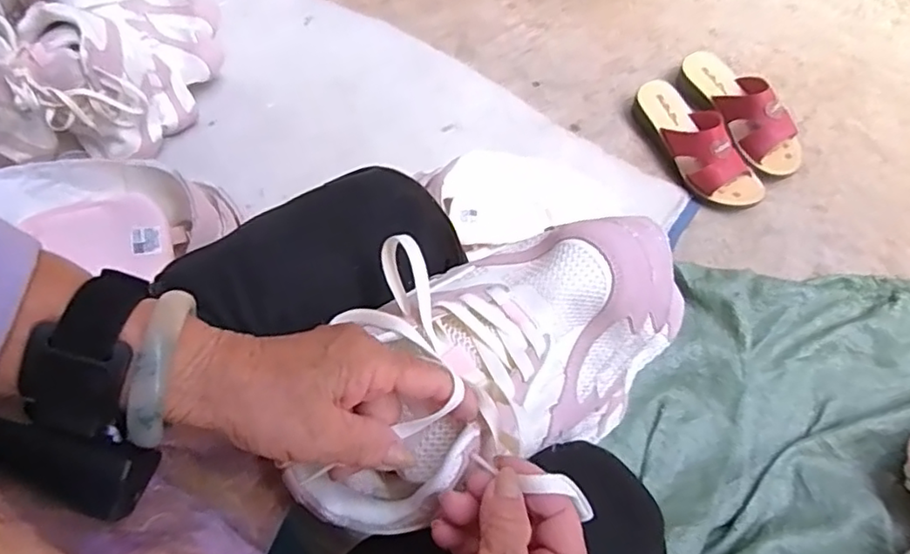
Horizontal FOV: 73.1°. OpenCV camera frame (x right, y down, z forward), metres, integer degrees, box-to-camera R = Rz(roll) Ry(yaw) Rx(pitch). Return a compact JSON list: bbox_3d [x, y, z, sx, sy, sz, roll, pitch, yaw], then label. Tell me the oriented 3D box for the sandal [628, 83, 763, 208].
[{"bbox_3d":[0.338,-0.191,0.863,0.081,0.076,0.230,-31,72,-15],"label":"sandal"}]

